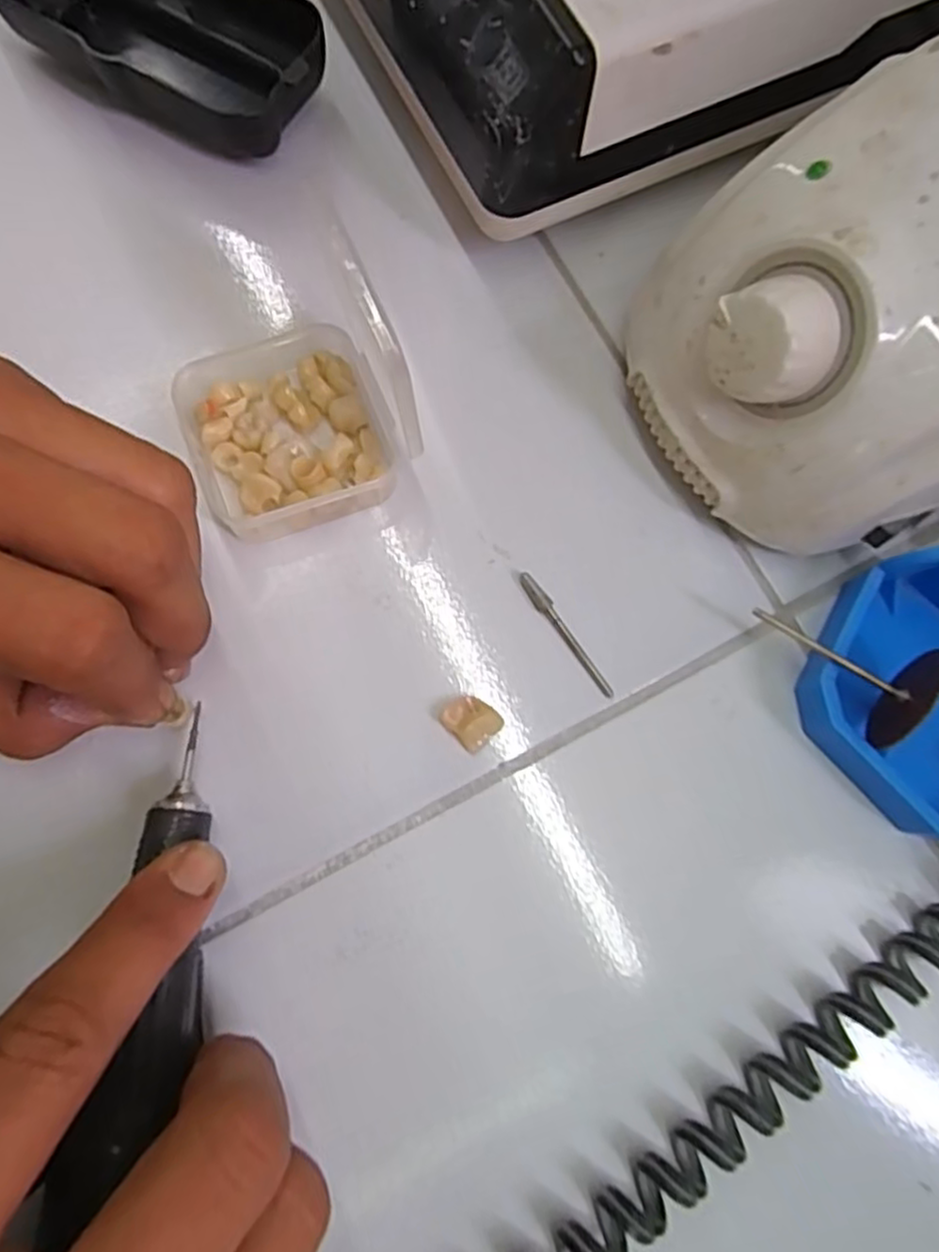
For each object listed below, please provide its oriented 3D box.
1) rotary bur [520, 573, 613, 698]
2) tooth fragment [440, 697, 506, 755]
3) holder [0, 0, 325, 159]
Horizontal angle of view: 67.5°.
[{"bbox_3d":[0.029,0.003,0.208,0.004,0.006,0.043,-35,81,-10],"label":"rotary bur"},{"bbox_3d":[0.000,0.027,0.199,0.015,0.009,0.013,44,80,8],"label":"tooth fragment"},{"bbox_3d":[-0.100,-0.195,0.234,0.113,0.026,0.054,33,78,5],"label":"holder"}]

